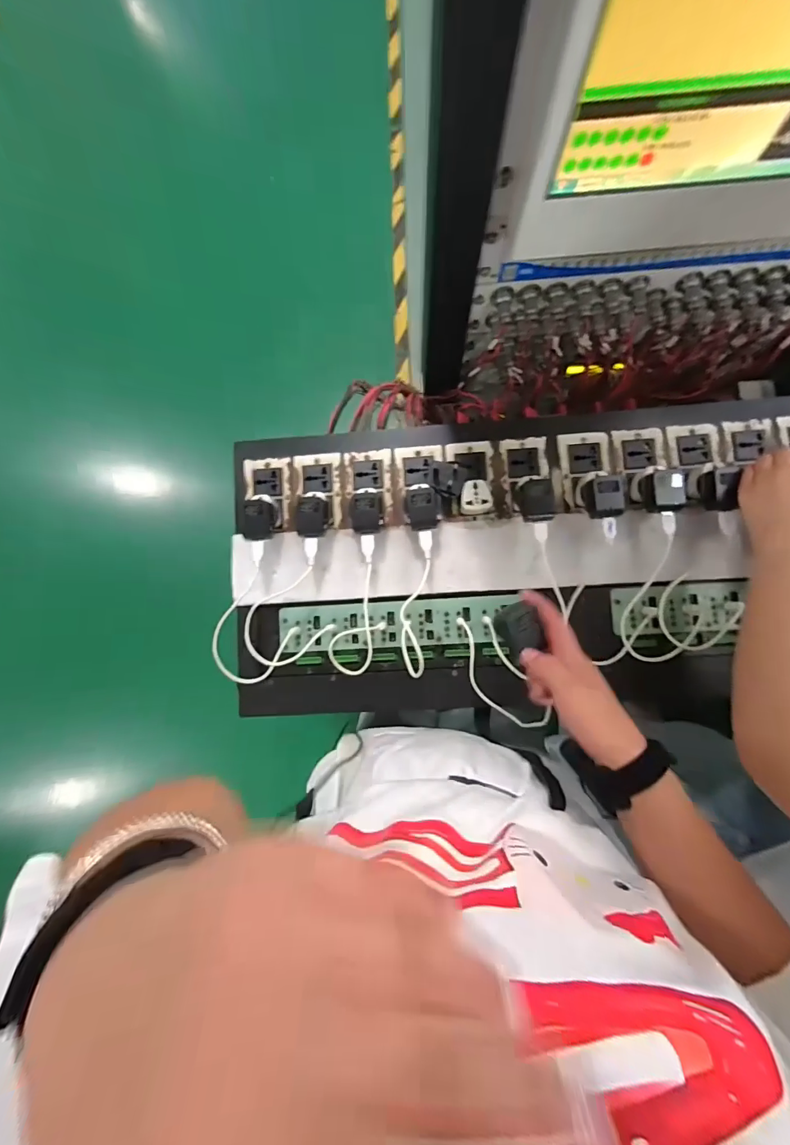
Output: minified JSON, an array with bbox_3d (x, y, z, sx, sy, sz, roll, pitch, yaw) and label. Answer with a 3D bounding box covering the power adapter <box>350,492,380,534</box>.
[{"bbox_3d":[-0.037,-0.074,0.548,0.036,0.028,0.047,-2,82,2],"label":"power adapter"}]

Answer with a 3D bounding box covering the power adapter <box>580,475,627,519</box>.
[{"bbox_3d":[0.253,-0.092,0.536,0.044,0.031,0.050,-7,81,2],"label":"power adapter"}]

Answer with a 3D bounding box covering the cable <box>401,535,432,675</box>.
[{"bbox_3d":[0.027,0.048,0.549,0.037,0.069,0.191,8,109,4],"label":"cable"}]

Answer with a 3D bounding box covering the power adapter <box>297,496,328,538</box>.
[{"bbox_3d":[-0.103,-0.069,0.558,0.034,0.036,0.048,3,82,3],"label":"power adapter"}]

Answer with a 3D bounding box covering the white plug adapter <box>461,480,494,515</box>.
[{"bbox_3d":[0.106,-0.095,0.571,0.043,0.027,0.042,0,82,3],"label":"white plug adapter"}]

